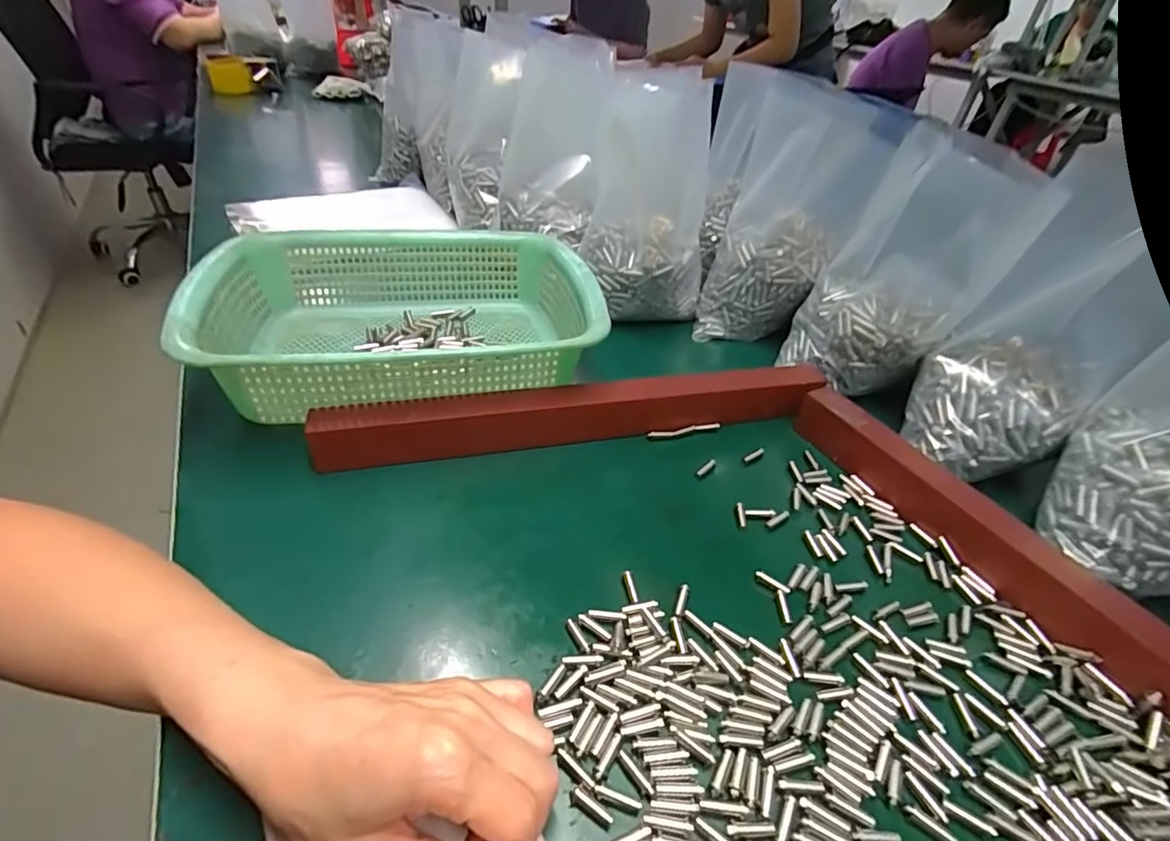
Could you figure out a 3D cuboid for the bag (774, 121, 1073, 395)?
[{"bbox_3d":[0.261,-0.130,0.447,0.127,0.175,0.100,19,43,16],"label":"bag"}]

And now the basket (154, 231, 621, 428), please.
[{"bbox_3d":[-0.145,-0.088,0.458,0.293,0.091,0.226,-8,42,-15],"label":"basket"}]

